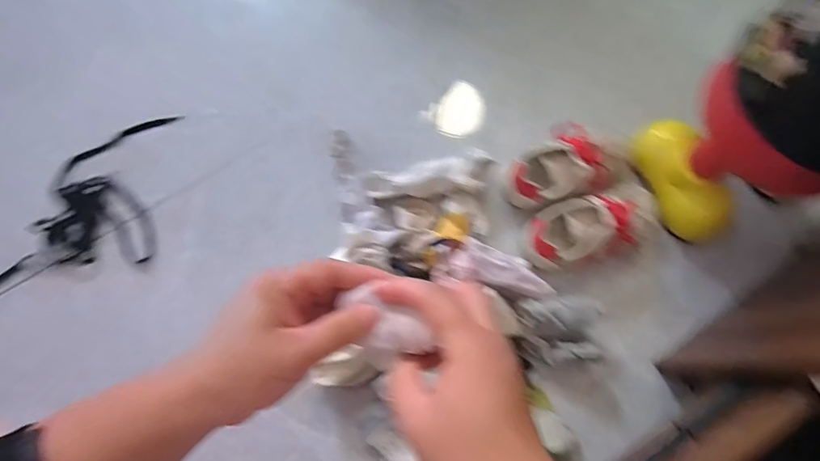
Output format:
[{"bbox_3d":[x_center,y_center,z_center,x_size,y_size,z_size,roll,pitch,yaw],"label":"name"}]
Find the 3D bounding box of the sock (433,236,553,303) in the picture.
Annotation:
[{"bbox_3d":[0.117,0.061,0.618,0.167,0.051,0.074,17,74,-22],"label":"sock"}]

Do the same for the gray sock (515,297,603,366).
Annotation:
[{"bbox_3d":[0.200,0.136,0.634,0.116,0.061,0.084,-2,75,1],"label":"gray sock"}]

